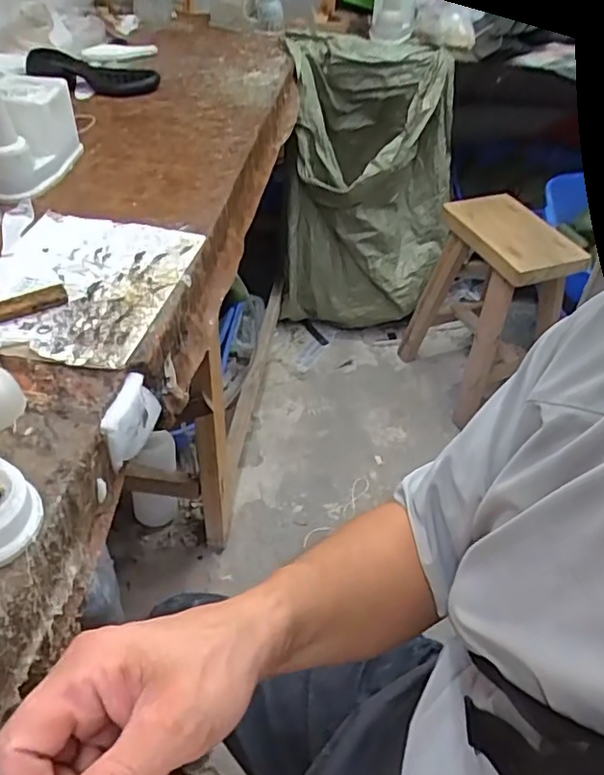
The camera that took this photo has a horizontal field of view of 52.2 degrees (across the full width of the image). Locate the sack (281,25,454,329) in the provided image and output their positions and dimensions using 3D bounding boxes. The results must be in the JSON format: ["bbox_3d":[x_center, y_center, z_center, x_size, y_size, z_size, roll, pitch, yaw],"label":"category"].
[{"bbox_3d":[0.180,-0.527,1.669,0.442,0.675,0.276,2,43,-3],"label":"sack"}]

